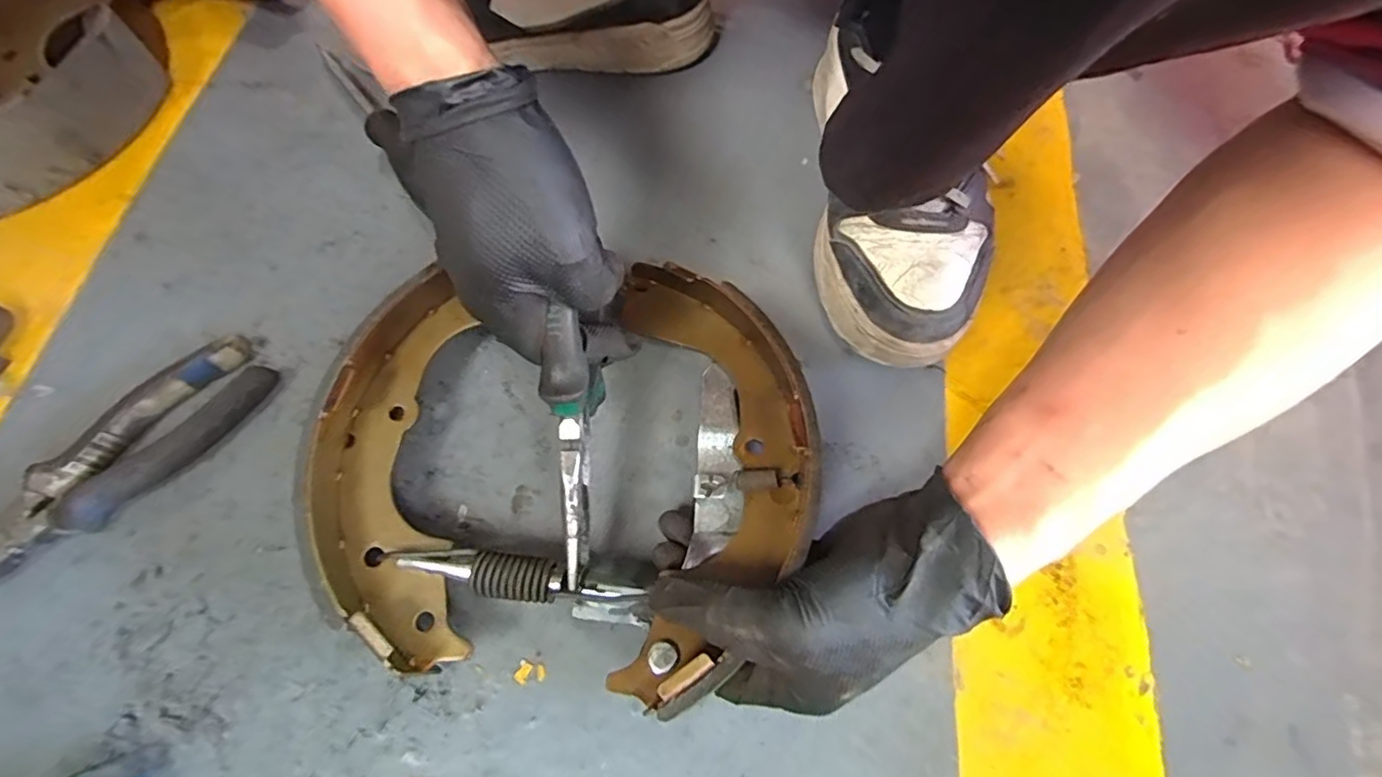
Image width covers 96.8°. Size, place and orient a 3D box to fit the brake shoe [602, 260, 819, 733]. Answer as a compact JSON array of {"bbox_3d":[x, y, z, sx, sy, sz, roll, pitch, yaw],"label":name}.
[{"bbox_3d":[0.010,0.029,0.318,0.096,0.048,0.235,-3,67,-3],"label":"brake shoe"}]

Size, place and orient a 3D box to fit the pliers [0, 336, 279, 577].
[{"bbox_3d":[-0.320,0.046,0.336,0.047,0.022,0.183,39,71,13],"label":"pliers"}]

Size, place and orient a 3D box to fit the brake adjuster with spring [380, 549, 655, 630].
[{"bbox_3d":[-0.083,0.093,0.299,0.129,0.022,0.020,14,68,1],"label":"brake adjuster with spring"}]

